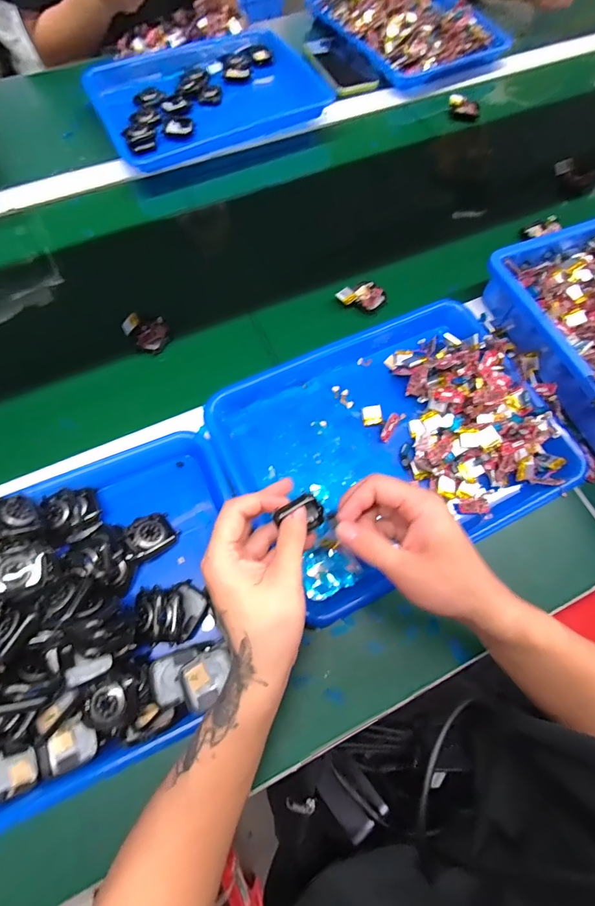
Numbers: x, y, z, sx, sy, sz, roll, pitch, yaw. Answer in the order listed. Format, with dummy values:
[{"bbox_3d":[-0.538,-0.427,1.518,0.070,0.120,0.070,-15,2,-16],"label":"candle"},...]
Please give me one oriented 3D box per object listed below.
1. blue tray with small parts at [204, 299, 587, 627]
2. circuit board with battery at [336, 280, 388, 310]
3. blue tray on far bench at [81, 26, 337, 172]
[{"bbox_3d":[0.096,-0.017,0.420,0.321,0.044,0.253,-25,72,-12],"label":"blue tray with small parts"},{"bbox_3d":[0.082,-0.195,0.509,0.052,0.017,0.045,-35,74,-15],"label":"circuit board with battery"},{"bbox_3d":[-0.140,-0.563,0.637,0.343,0.036,0.226,-22,71,-11],"label":"blue tray on far bench"}]

